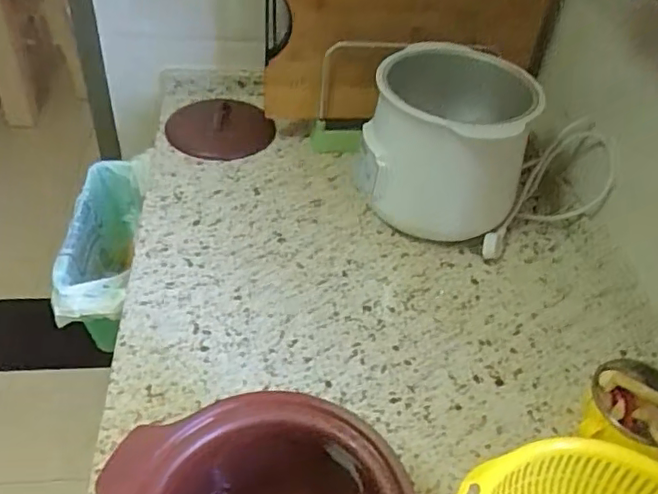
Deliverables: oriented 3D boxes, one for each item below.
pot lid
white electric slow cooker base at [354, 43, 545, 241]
[{"bbox_3d":[-0.170,-0.187,0.947,0.165,0.022,0.154,3,42,-3],"label":"pot lid"},{"bbox_3d":[0.150,-0.130,0.792,0.194,0.199,0.210,12,43,7],"label":"white electric slow cooker base"}]

